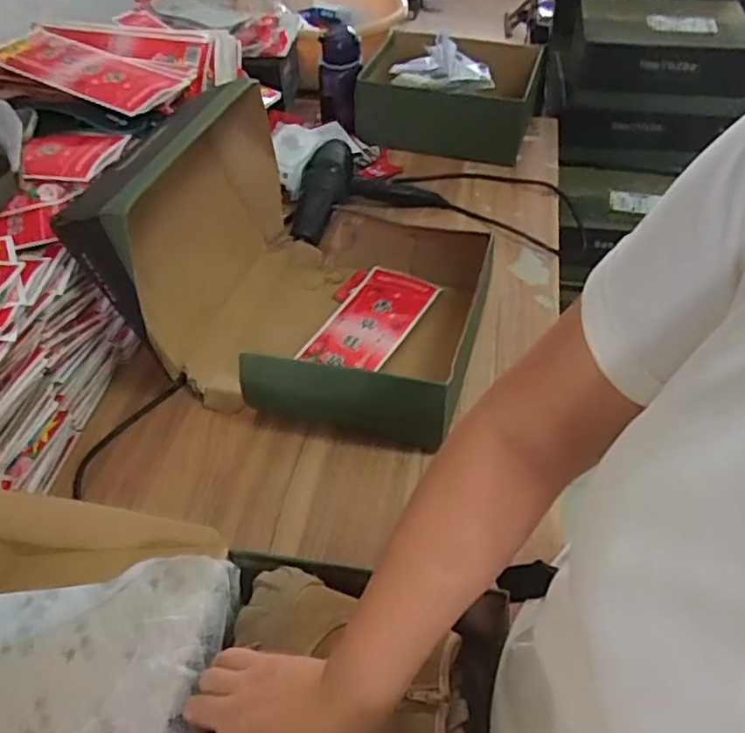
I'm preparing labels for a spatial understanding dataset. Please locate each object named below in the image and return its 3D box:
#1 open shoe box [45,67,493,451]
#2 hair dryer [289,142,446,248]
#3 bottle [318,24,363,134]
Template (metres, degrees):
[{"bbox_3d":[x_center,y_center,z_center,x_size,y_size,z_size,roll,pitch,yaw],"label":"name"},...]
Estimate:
[{"bbox_3d":[-0.081,-0.153,0.844,0.446,0.298,0.378,14,49,12],"label":"open shoe box"},{"bbox_3d":[0.002,-0.297,1.089,0.256,0.073,0.222,1,47,1],"label":"hair dryer"},{"bbox_3d":[-0.062,-0.556,1.231,0.070,0.182,0.060,3,19,3],"label":"bottle"}]

